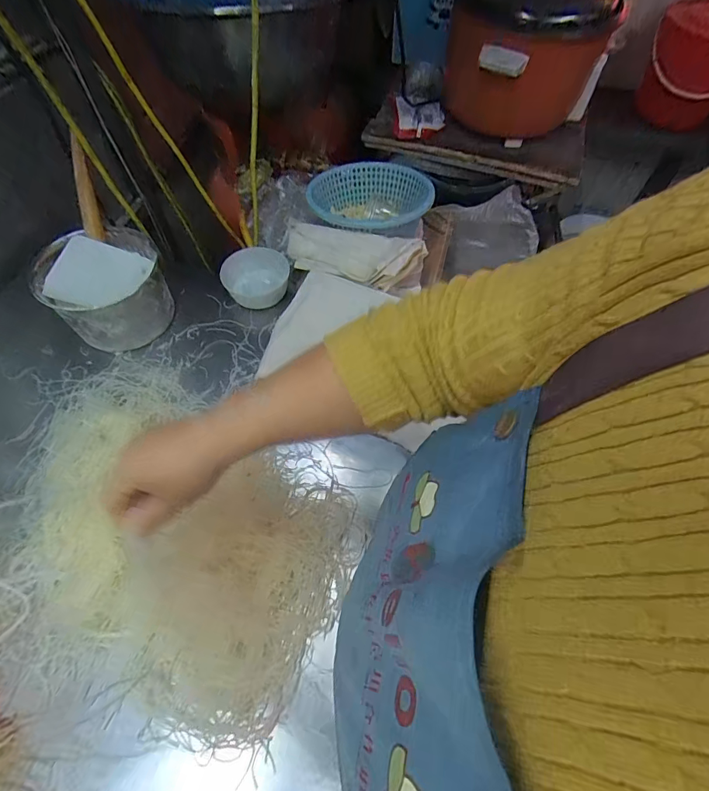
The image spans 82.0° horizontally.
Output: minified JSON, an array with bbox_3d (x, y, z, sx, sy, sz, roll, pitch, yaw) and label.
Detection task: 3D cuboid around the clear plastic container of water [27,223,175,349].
[{"bbox_3d":[-0.381,-0.162,0.645,0.173,0.128,0.148,-32,66,-17],"label":"clear plastic container of water"}]

